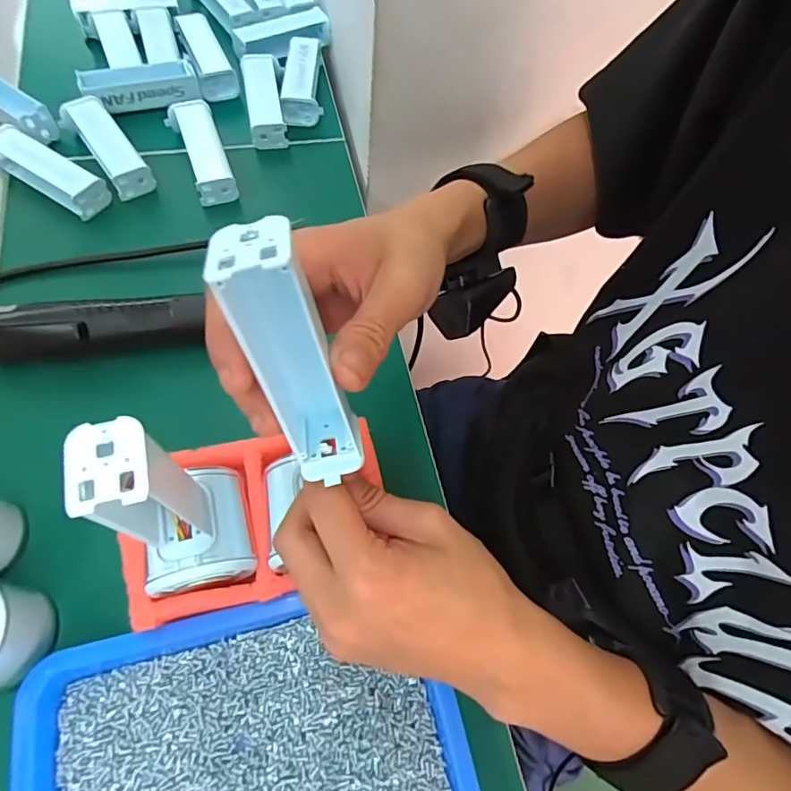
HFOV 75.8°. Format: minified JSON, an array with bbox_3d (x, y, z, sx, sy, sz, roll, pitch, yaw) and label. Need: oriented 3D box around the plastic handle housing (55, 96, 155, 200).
[{"bbox_3d":[-0.250,-0.218,0.440,0.039,0.027,0.107,-34,72,-19],"label":"plastic handle housing"}]

